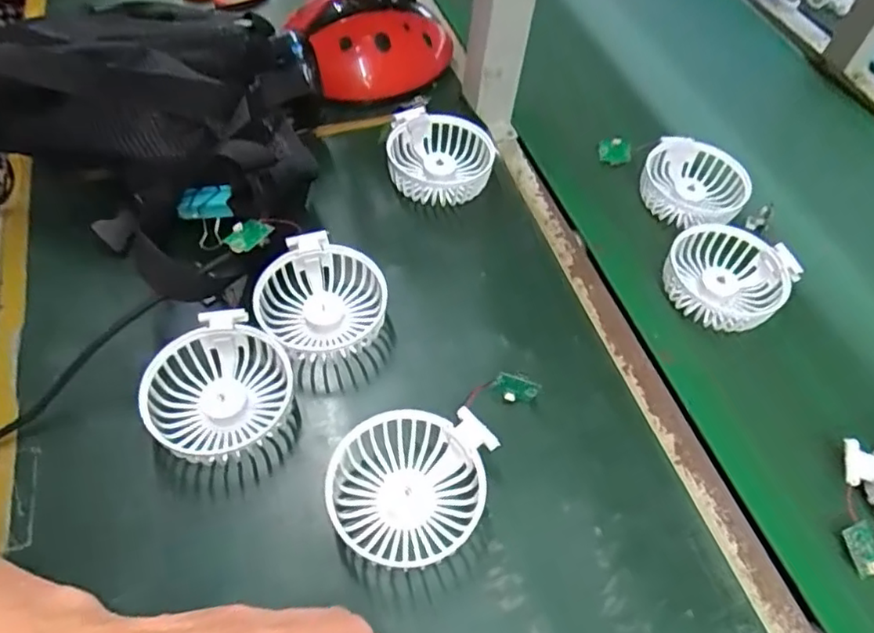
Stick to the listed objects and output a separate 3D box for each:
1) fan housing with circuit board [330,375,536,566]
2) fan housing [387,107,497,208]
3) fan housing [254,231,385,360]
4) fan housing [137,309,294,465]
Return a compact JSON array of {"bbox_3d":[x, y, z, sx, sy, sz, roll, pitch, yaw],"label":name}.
[{"bbox_3d":[0.007,0.092,0.371,0.143,0.033,0.080,-19,58,-15],"label":"fan housing with circuit board"},{"bbox_3d":[0.004,-0.136,0.526,0.091,0.035,0.089,-2,55,-4],"label":"fan housing"},{"bbox_3d":[-0.079,-0.010,0.434,0.081,0.037,0.084,1,55,-2],"label":"fan housing"},{"bbox_3d":[-0.135,0.046,0.393,0.084,0.031,0.096,17,56,9],"label":"fan housing"}]

